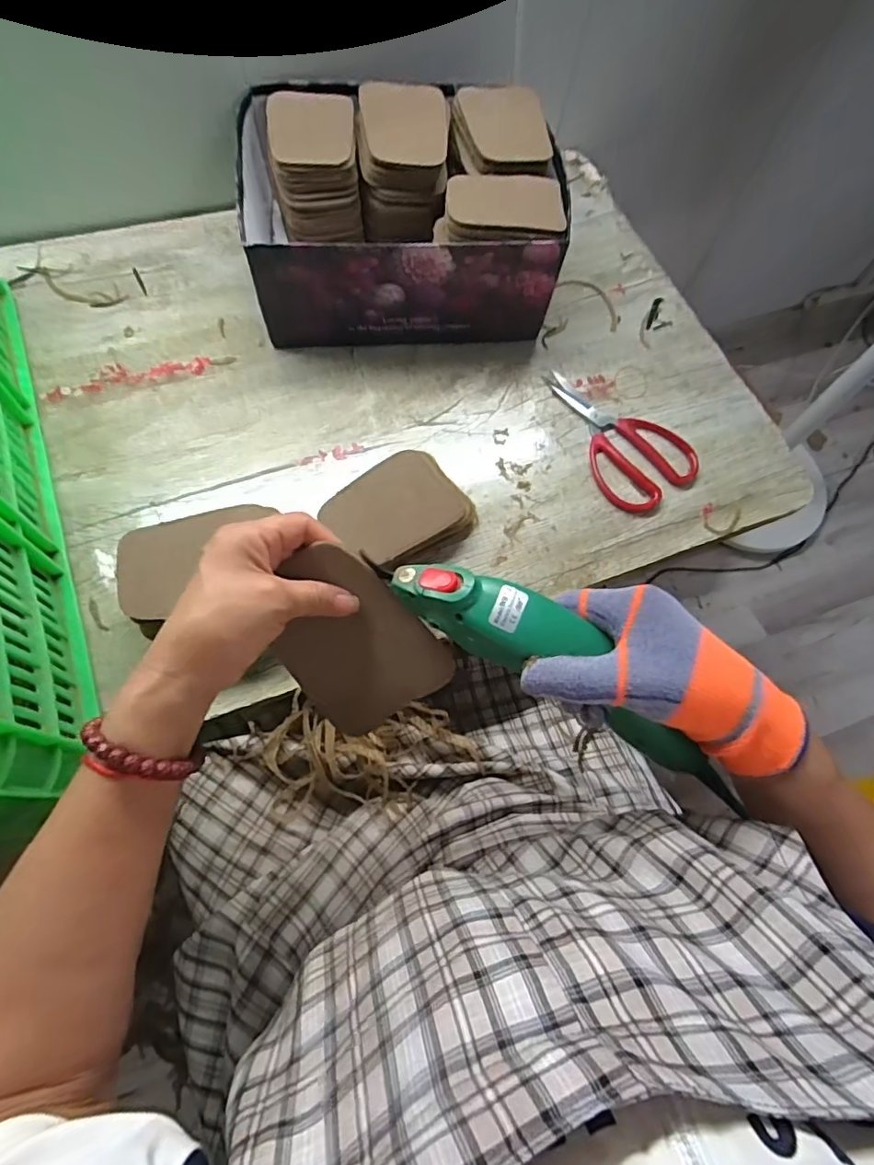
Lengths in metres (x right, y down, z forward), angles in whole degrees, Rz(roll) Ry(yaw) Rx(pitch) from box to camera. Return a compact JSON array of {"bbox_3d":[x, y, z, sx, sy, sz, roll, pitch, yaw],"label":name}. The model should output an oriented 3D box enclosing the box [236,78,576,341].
[{"bbox_3d":[-0.036,-0.398,0.597,0.308,0.131,0.241,-7,69,-5],"label":"box"}]

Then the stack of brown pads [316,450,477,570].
[{"bbox_3d":[-0.035,-0.064,0.519,0.120,0.036,0.098,-34,74,-14],"label":"stack of brown pads"}]

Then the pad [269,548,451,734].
[{"bbox_3d":[-0.055,0.035,0.343,0.087,0.006,0.112,-35,97,13],"label":"pad"}]

